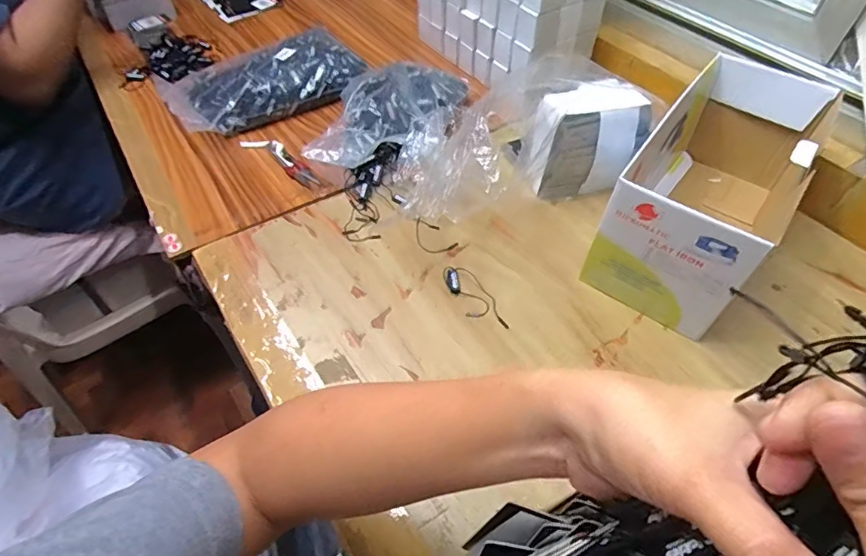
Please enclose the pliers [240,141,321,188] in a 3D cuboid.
[{"bbox_3d":[-0.195,-0.155,0.637,0.140,0.013,0.029,36,59,25],"label":"pliers"}]

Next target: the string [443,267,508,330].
[{"bbox_3d":[0.041,0.018,0.492,0.033,0.006,0.086,-22,53,-20],"label":"string"}]

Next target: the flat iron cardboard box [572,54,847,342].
[{"bbox_3d":[0.282,-0.093,0.510,0.130,0.138,0.278,28,56,20],"label":"flat iron cardboard box"}]

